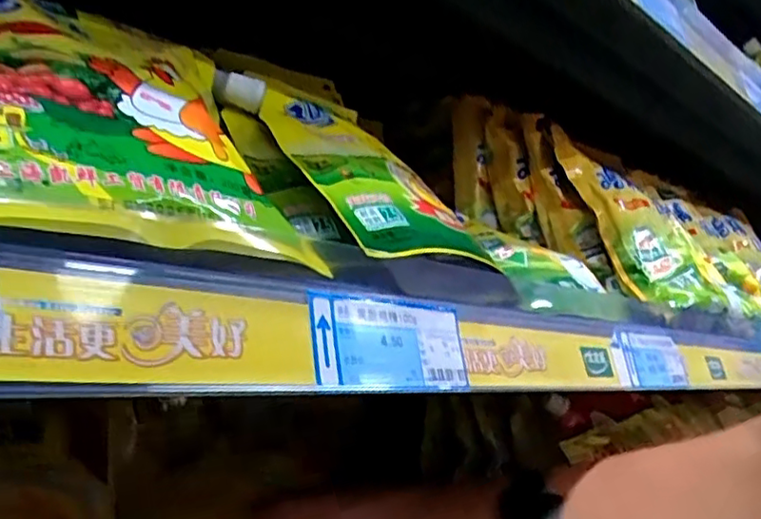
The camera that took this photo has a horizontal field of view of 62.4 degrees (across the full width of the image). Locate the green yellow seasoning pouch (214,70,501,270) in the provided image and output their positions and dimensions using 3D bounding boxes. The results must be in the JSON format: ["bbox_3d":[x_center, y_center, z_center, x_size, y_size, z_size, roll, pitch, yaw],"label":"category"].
[{"bbox_3d":[-0.010,-0.052,0.342,0.104,0.020,0.166,-2,41,-41],"label":"green yellow seasoning pouch"}]

